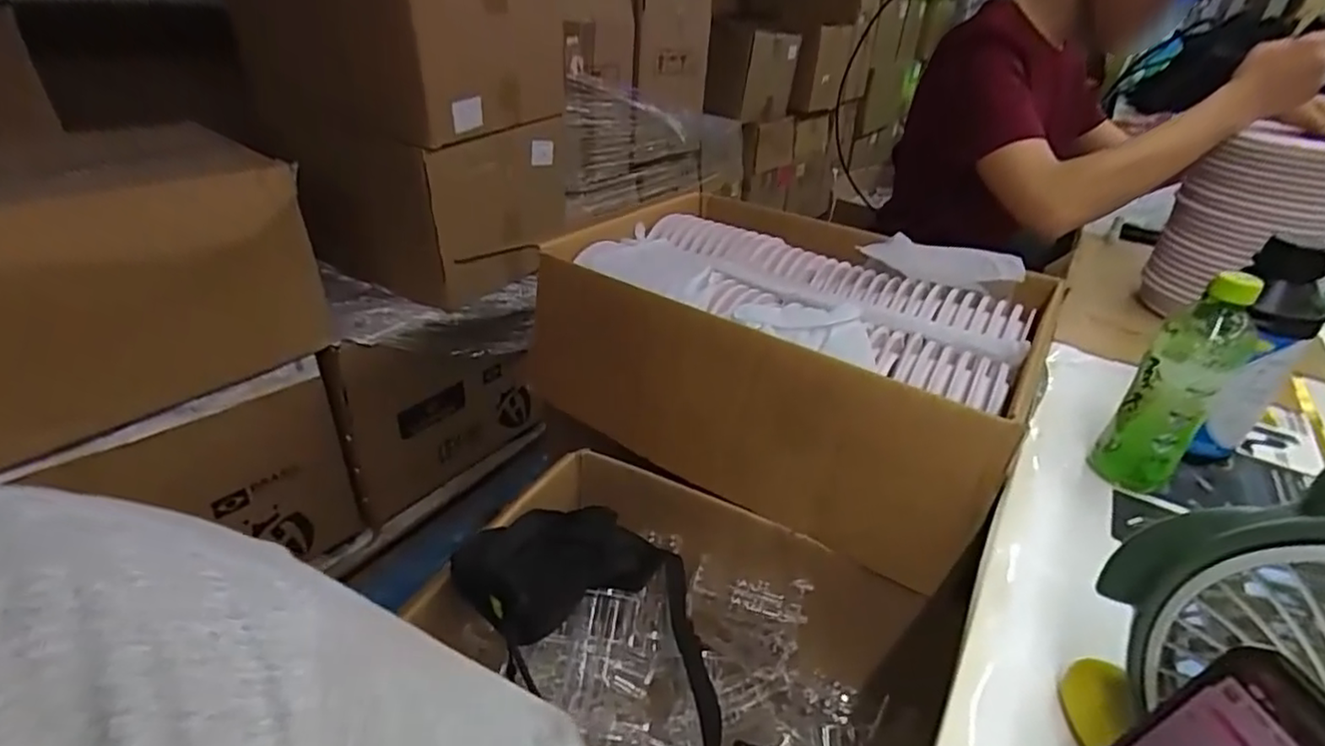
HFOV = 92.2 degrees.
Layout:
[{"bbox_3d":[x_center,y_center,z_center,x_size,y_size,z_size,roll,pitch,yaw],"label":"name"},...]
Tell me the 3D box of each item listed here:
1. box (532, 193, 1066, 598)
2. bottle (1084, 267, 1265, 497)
[{"bbox_3d":[0.150,-0.042,0.868,0.602,0.207,0.448,21,37,24],"label":"box"},{"bbox_3d":[0.458,0.010,0.565,0.070,0.199,0.062,-21,41,-33],"label":"bottle"}]

